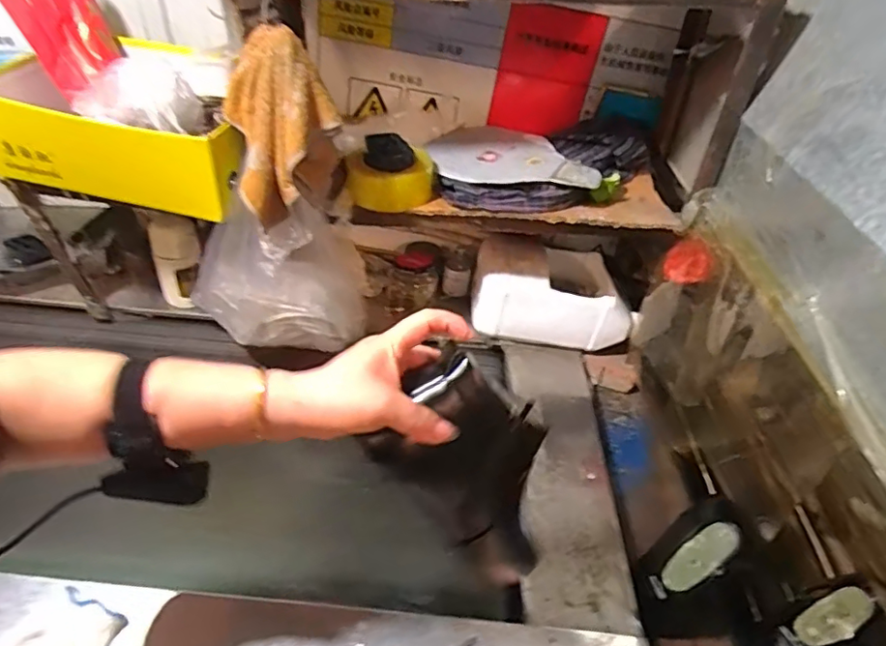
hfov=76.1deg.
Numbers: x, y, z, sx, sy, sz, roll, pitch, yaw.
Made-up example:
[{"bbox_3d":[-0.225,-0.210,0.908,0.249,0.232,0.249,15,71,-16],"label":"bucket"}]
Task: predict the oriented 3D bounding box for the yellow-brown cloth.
[{"bbox_3d":[-0.191,-0.228,0.663,0.110,0.194,0.114,-15,44,-23],"label":"yellow-brown cloth"}]

